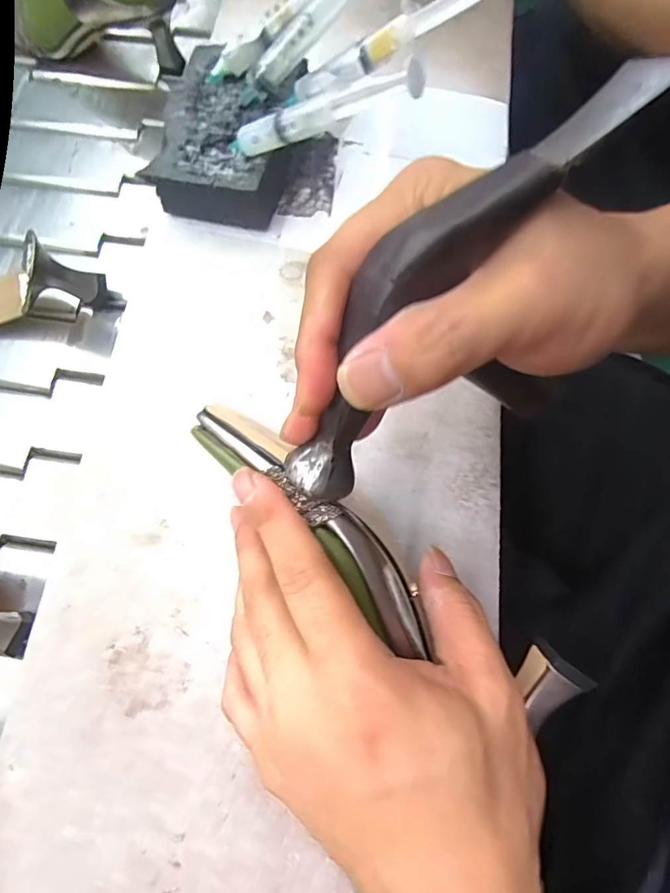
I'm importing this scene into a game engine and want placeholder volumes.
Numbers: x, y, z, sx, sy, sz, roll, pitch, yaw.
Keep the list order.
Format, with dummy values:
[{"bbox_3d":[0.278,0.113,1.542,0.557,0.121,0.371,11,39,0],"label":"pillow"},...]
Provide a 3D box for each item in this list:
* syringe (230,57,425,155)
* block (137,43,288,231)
[{"bbox_3d":[-0.015,-0.184,0.248,0.140,0.014,0.012,14,72,39],"label":"syringe"},{"bbox_3d":[-0.071,-0.218,0.314,0.084,0.038,0.119,12,74,4],"label":"block"}]

